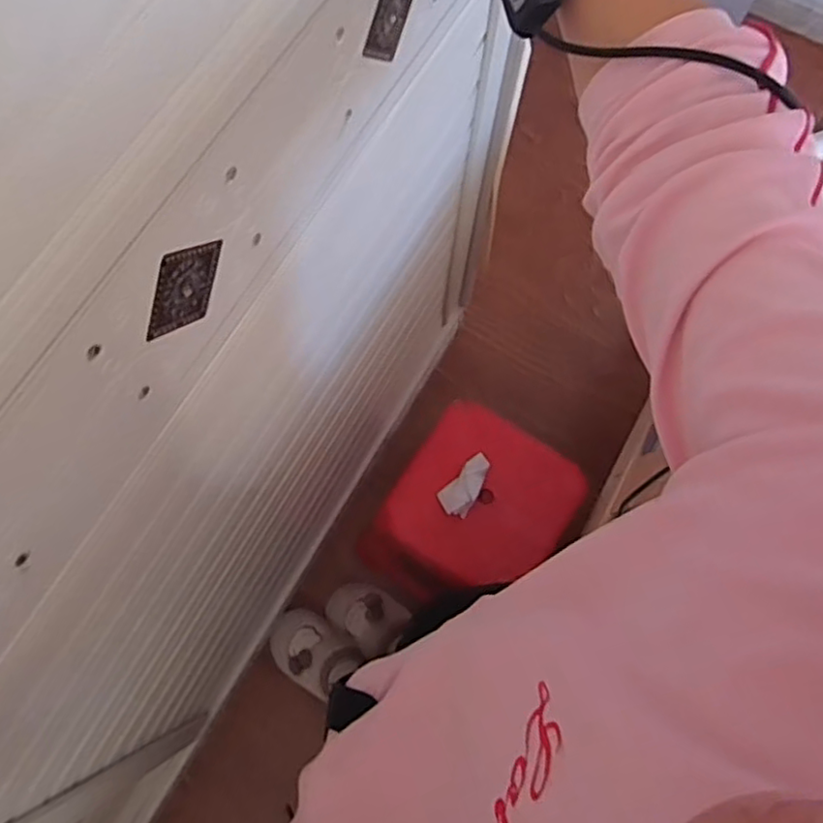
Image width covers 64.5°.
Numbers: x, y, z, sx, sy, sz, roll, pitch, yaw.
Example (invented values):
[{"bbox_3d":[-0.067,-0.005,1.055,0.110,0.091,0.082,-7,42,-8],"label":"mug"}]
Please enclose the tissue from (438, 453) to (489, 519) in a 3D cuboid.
[{"bbox_3d":[0.091,0.115,1.021,0.052,0.021,0.105,42,77,10],"label":"tissue"}]

